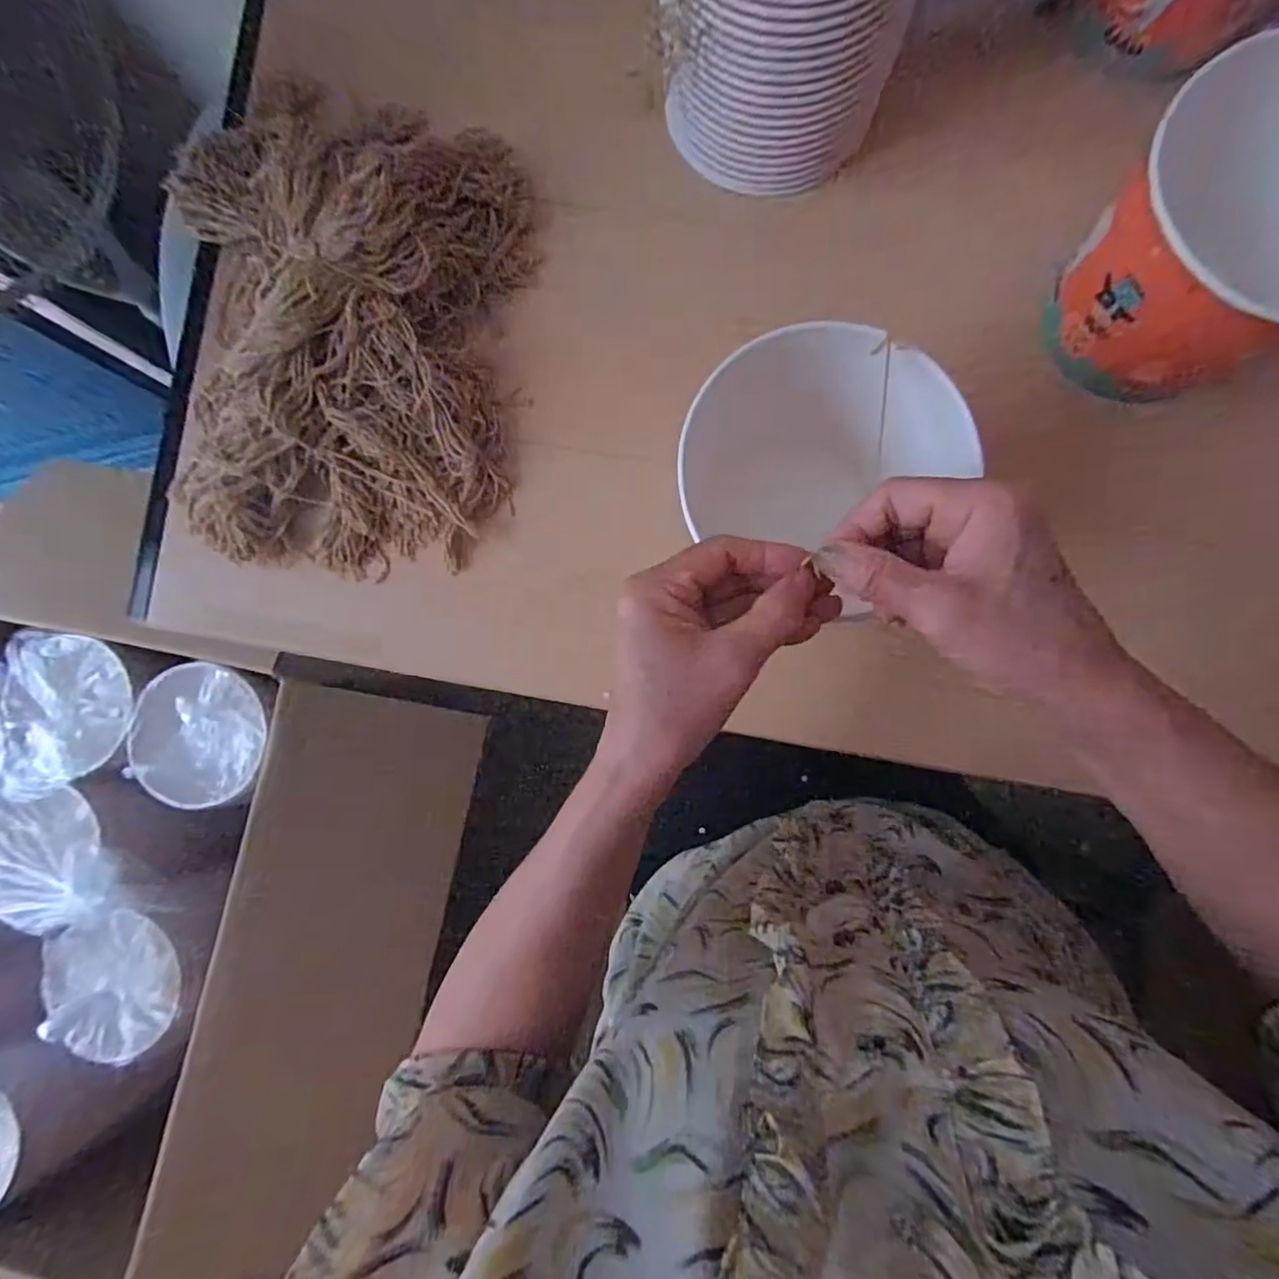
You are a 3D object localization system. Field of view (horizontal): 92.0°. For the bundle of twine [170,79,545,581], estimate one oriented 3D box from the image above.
[{"bbox_3d":[-0.233,-0.249,0.468,0.294,0.077,0.382,-1,86,5],"label":"bundle of twine"}]

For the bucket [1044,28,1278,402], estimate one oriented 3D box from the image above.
[{"bbox_3d":[0.355,-0.238,0.374,0.145,0.127,0.145,0,86,5],"label":"bucket"}]

